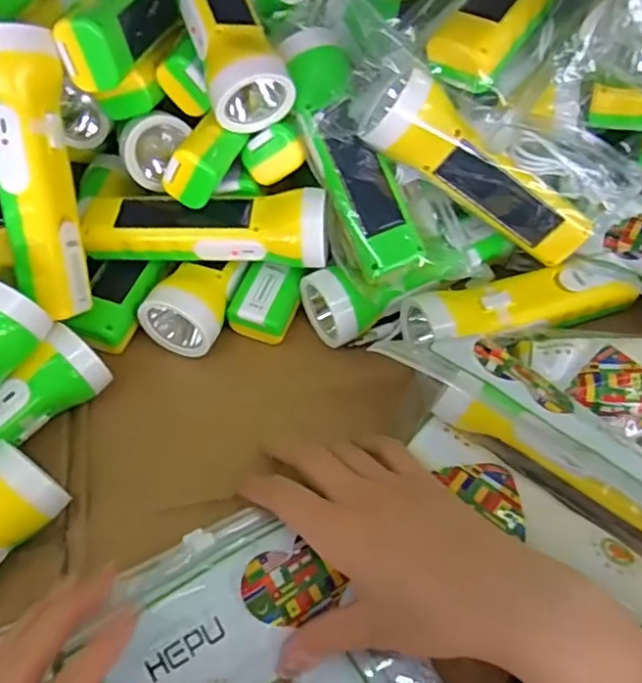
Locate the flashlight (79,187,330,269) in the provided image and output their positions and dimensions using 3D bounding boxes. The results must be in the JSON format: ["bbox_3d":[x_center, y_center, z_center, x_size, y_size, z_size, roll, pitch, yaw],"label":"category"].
[{"bbox_3d":[-0.077,-0.081,0.408,0.162,0.043,0.045,3,56,1],"label":"flashlight"}]

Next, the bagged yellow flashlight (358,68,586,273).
[{"bbox_3d":[0.103,-0.107,0.391,0.169,0.054,0.044,30,54,-21],"label":"bagged yellow flashlight"}]

